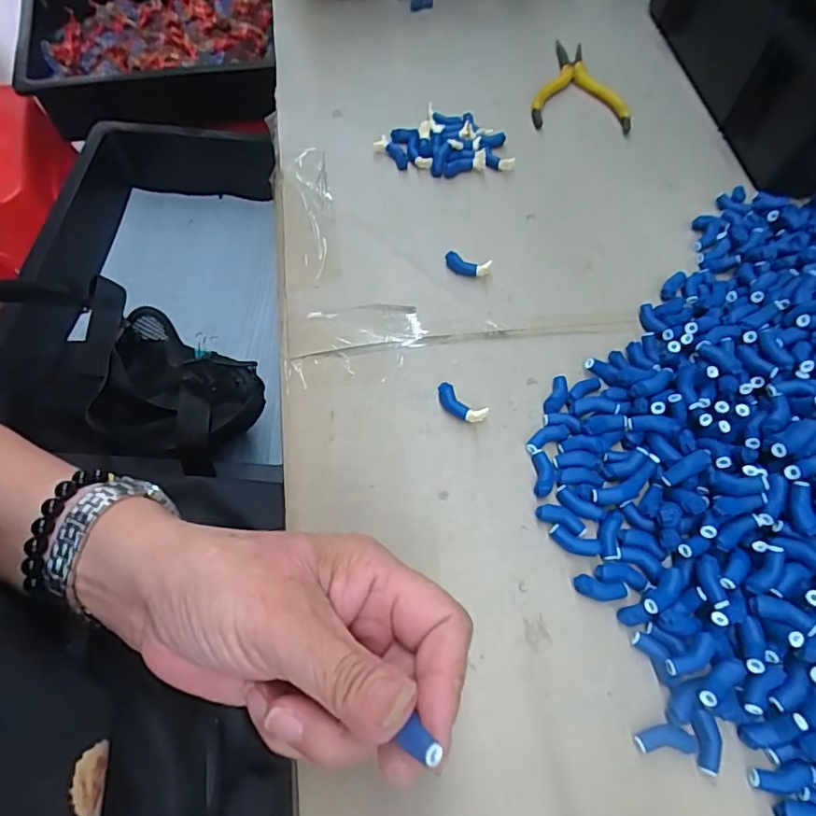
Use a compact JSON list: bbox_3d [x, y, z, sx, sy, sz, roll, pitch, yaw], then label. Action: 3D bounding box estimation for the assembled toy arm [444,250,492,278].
[{"bbox_3d":[0.037,-0.089,0.338,0.029,0.009,0.010,16,62,5],"label":"assembled toy arm"}]

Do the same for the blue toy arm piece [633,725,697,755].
[{"bbox_3d":[0.106,0.136,0.222,0.024,0.005,0.010,1,62,-2],"label":"blue toy arm piece"}]

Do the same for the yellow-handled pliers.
[{"bbox_3d":[0.140,-0.275,0.452,0.079,0.013,0.122,4,61,-1],"label":"yellow-handled pliers"}]

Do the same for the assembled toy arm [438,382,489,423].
[{"bbox_3d":[0.027,-0.001,0.288,0.029,0.009,0.012,37,66,16],"label":"assembled toy arm"}]

